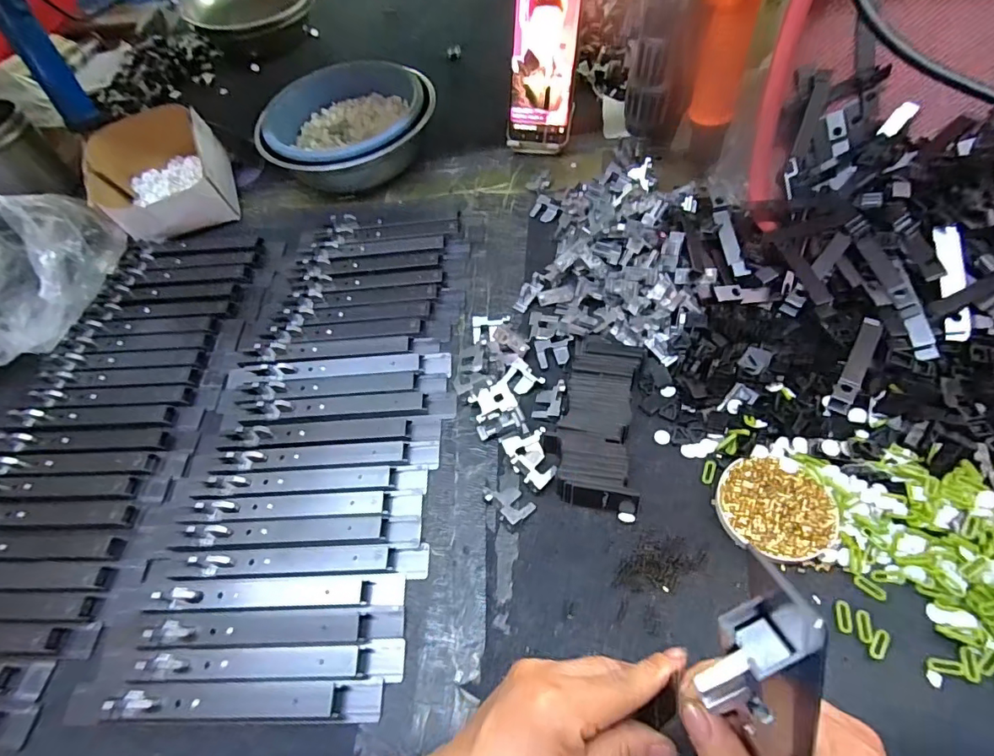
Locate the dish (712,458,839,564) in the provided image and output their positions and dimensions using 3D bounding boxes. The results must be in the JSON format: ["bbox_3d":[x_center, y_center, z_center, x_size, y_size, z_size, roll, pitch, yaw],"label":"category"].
[{"bbox_3d":[0.197,0.094,0.357,0.074,0.015,0.071,6,60,12],"label":"dish"}]

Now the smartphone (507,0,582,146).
[{"bbox_3d":[0.053,-0.357,0.574,0.073,0.160,0.006,10,33,9],"label":"smartphone"}]

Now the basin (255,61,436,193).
[{"bbox_3d":[-0.197,-0.341,0.671,0.213,0.070,0.213,-4,58,6],"label":"basin"}]

